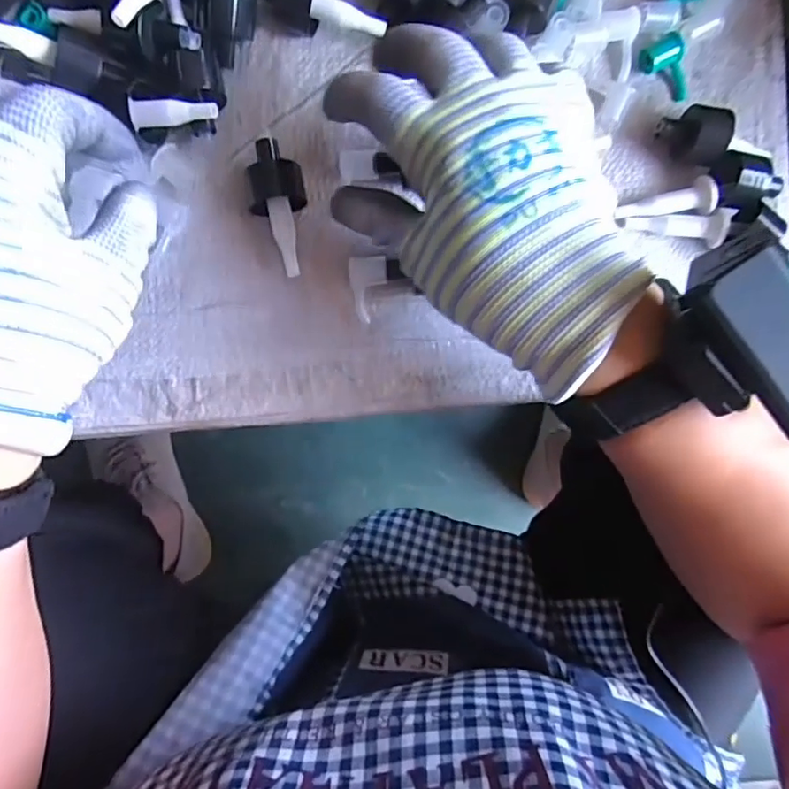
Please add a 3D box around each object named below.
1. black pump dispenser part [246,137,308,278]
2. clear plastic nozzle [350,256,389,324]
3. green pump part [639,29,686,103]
[{"bbox_3d":[-0.062,-0.099,0.307,0.028,0.020,0.070,-5,93,-6],"label":"black pump dispenser part"},{"bbox_3d":[-0.014,-0.058,0.317,0.020,0.004,0.037,-5,121,-6],"label":"clear plastic nozzle"},{"bbox_3d":[0.160,-0.191,0.334,0.023,0.012,0.036,-22,95,-5],"label":"green pump part"}]

